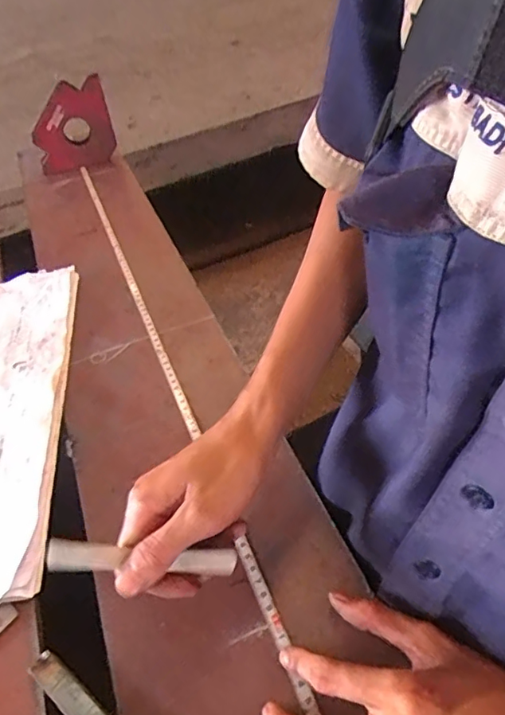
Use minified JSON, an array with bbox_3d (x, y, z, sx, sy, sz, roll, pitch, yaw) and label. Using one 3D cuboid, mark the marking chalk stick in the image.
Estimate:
[{"bbox_3d":[-0.064,0.120,0.319,0.111,0.017,0.015,9,43,-15],"label":"marking chalk stick"}]

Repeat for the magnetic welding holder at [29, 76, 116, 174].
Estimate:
[{"bbox_3d":[-0.306,-0.399,0.918,0.138,0.132,0.028,-32,36,-34],"label":"magnetic welding holder"}]

